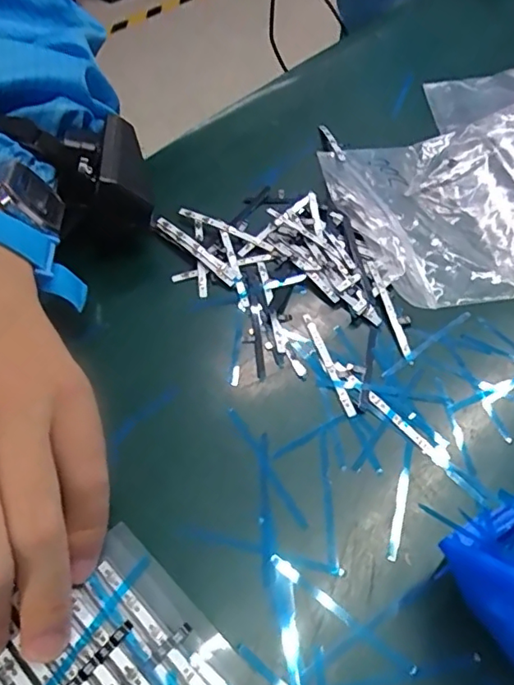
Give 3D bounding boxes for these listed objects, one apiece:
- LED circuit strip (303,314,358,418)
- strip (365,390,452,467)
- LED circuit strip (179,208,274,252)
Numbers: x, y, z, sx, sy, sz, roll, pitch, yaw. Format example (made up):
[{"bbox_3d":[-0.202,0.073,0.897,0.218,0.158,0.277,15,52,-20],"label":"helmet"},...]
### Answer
[{"bbox_3d":[0.034,0.009,0.260,0.005,0.004,0.060,-14,57,-11],"label":"LED circuit strip"},{"bbox_3d":[0.065,0.038,0.241,0.006,0.004,0.043,-43,66,-14],"label":"strip"},{"bbox_3d":[-0.018,-0.064,0.307,0.059,0.004,0.005,24,58,14],"label":"LED circuit strip"}]

